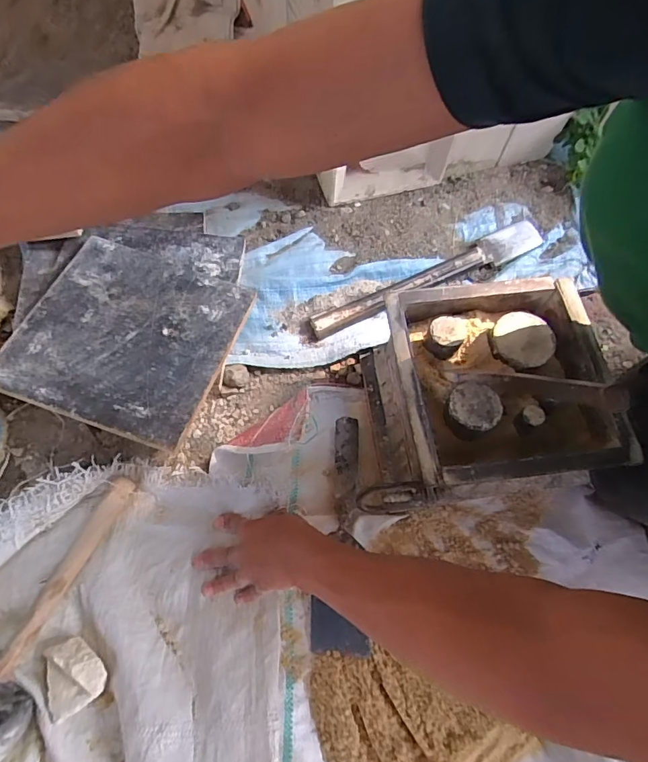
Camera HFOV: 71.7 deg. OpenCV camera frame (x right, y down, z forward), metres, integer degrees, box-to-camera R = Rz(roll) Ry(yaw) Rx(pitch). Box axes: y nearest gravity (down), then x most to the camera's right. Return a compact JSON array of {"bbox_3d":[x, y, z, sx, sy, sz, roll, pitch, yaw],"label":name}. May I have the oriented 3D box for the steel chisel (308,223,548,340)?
[{"bbox_3d":[0.171,-0.164,0.705,0.419,0.022,0.051,-27,68,-11],"label":"steel chisel"}]

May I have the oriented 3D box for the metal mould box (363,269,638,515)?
[{"bbox_3d":[0.177,0.018,0.566,0.302,0.122,0.241,-8,66,-4],"label":"metal mould box"}]

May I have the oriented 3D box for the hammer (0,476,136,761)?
[{"bbox_3d":[-0.316,0.231,0.484,0.097,0.060,0.278,13,66,6],"label":"hammer"}]

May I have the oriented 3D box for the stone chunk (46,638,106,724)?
[{"bbox_3d":[-0.261,0.306,0.468,0.058,0.031,0.068,-20,67,-9],"label":"stone chunk"}]

